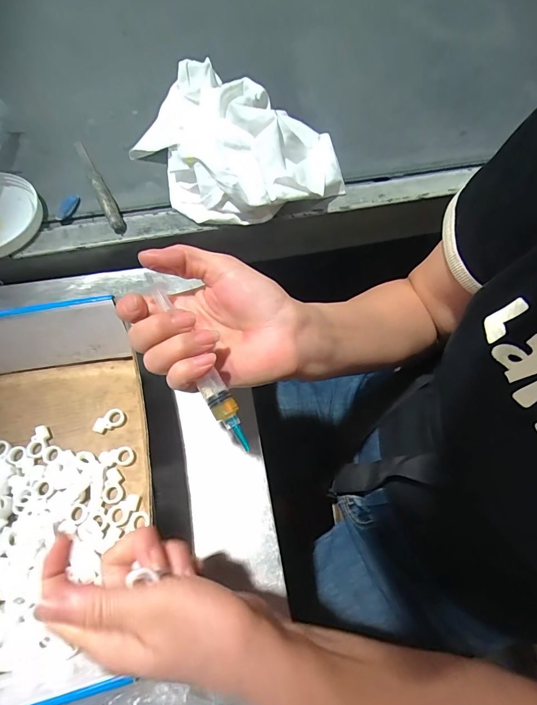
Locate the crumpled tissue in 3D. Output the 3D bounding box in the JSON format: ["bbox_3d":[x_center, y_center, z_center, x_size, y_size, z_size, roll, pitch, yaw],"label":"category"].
[{"bbox_3d":[-0.047,-0.267,0.463,0.191,0.068,0.254,-33,71,-16],"label":"crumpled tissue"}]

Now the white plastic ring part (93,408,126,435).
[{"bbox_3d":[-0.157,0.068,0.368,0.029,0.007,0.019,-26,69,-14],"label":"white plastic ring part"}]

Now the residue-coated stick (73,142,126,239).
[{"bbox_3d":[-0.213,-0.211,0.466,0.017,0.016,0.171,-26,69,-14],"label":"residue-coated stick"}]

